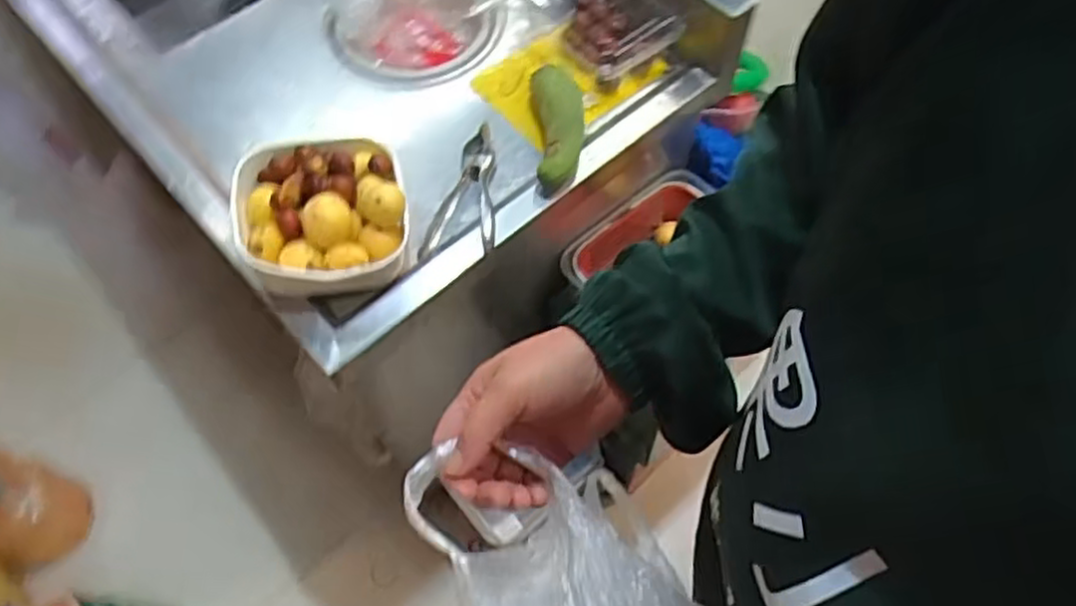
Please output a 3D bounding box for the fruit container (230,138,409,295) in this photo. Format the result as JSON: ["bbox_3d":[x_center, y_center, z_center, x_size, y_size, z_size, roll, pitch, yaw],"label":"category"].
[{"bbox_3d":[-0.220,-0.086,0.750,0.169,0.081,0.169,1,66,-3],"label":"fruit container"}]

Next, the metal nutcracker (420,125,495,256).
[{"bbox_3d":[-0.067,-0.114,0.796,0.069,0.026,0.159,15,76,8],"label":"metal nutcracker"}]

